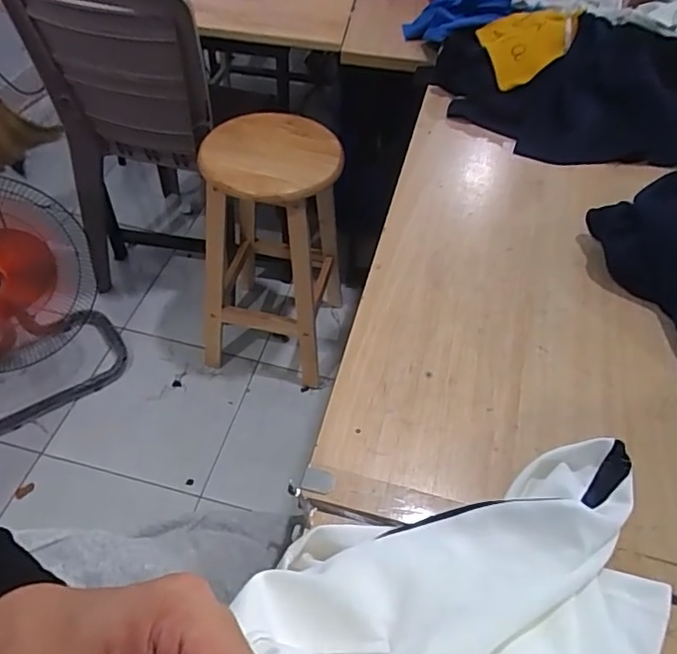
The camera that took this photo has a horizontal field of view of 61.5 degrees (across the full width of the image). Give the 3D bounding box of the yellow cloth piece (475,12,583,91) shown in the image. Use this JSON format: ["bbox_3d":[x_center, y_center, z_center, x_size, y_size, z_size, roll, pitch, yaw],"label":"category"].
[{"bbox_3d":[0.312,-0.465,0.931,0.145,0.034,0.150,-16,52,9],"label":"yellow cloth piece"}]

